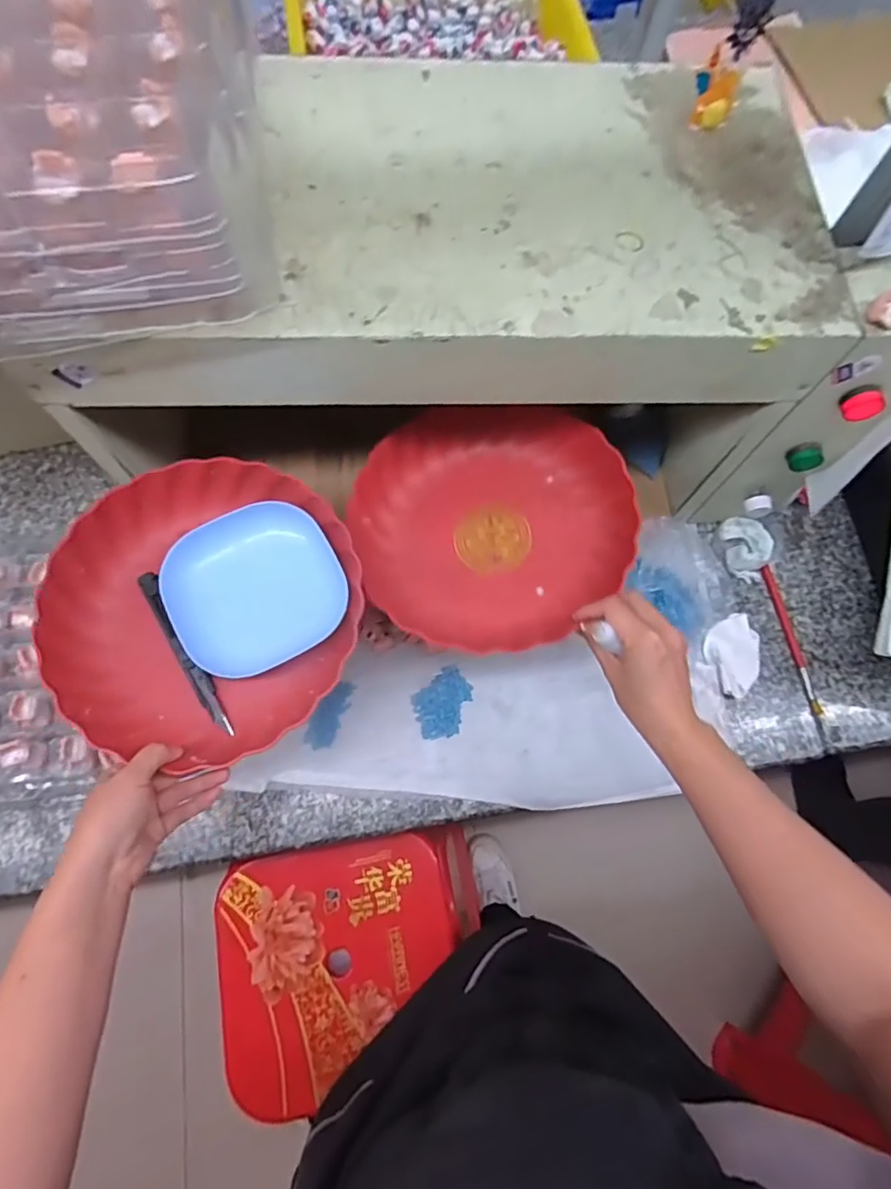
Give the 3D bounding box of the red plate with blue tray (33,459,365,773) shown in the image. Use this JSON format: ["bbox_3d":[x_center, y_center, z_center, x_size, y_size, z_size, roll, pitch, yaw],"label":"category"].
[{"bbox_3d":[-0.192,0.008,0.472,0.233,0.057,0.233,0,71,-1],"label":"red plate with blue tray"}]

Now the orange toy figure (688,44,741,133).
[{"bbox_3d":[0.208,-0.385,0.439,0.032,0.038,0.032,15,71,4],"label":"orange toy figure"}]

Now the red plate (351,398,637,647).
[{"bbox_3d":[0.040,-0.068,0.517,0.238,0.074,0.224,0,71,-1],"label":"red plate"}]

